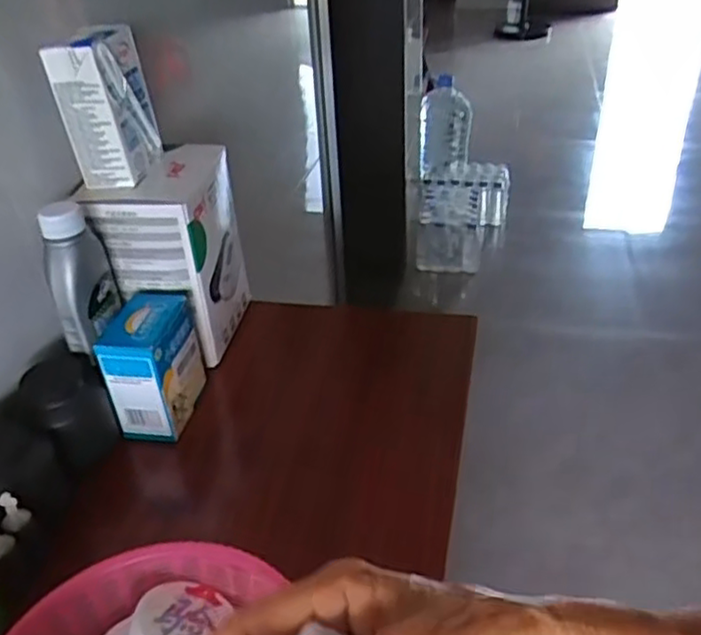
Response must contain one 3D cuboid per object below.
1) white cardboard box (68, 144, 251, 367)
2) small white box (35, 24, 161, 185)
[{"bbox_3d":[-0.155,-0.057,0.606,0.097,0.155,0.117,4,35,10],"label":"white cardboard box"},{"bbox_3d":[-0.184,-0.161,0.529,0.047,0.105,0.057,6,36,13],"label":"small white box"}]

